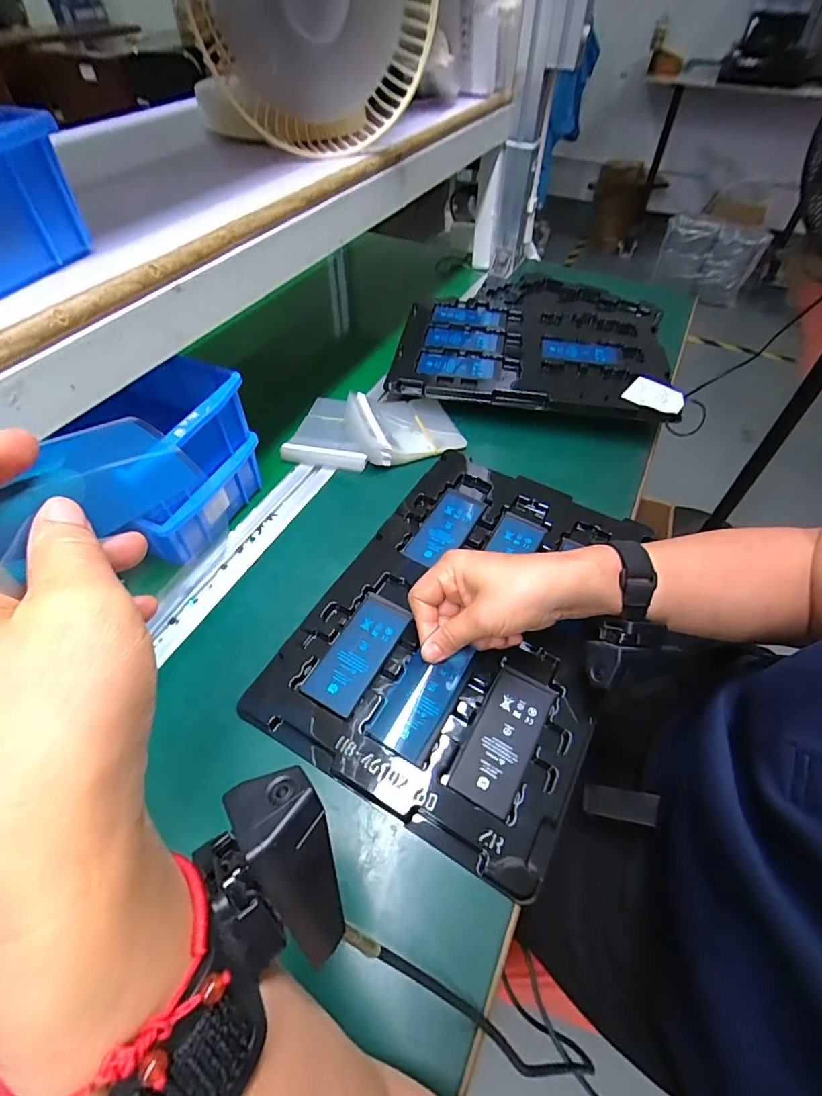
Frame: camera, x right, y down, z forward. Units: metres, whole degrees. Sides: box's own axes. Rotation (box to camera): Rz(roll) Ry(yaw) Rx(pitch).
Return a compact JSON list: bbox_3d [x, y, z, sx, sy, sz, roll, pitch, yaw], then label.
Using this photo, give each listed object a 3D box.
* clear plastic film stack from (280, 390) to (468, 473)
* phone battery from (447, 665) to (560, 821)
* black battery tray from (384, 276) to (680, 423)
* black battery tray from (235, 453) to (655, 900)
[{"bbox_3d":[-0.037,-0.135,0.530,0.183,0.040,0.112,8,50,5],"label":"clear plastic film stack"},{"bbox_3d":[0.067,0.133,0.338,0.045,0.005,0.099,26,54,18],"label":"phone battery"},{"bbox_3d":[0.165,-0.285,0.650,0.334,0.043,0.342,9,51,6],"label":"black battery tray"},{"bbox_3d":[0.052,0.047,0.402,0.227,0.011,0.334,24,53,17],"label":"black battery tray"}]

